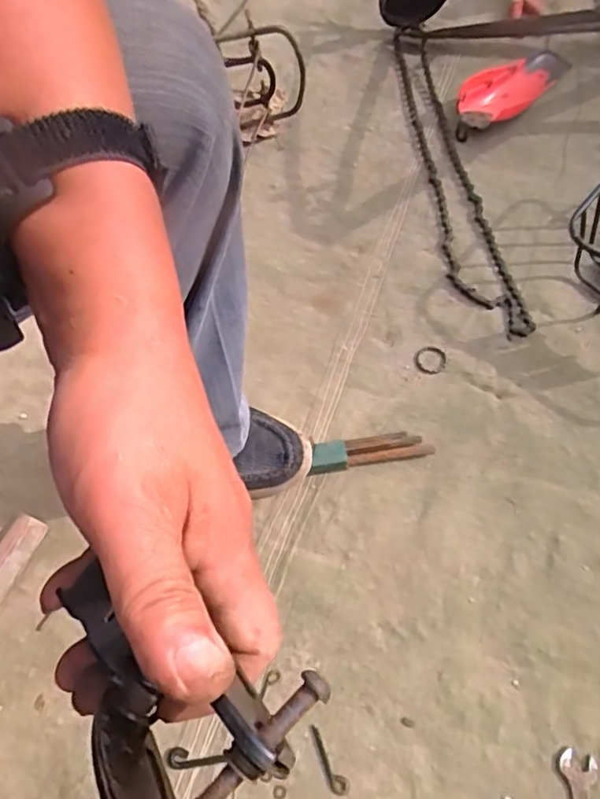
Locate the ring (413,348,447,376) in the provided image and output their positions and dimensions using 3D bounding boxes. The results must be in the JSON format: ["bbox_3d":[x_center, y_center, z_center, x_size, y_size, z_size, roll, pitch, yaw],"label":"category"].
[{"bbox_3d":[0.157,-0.047,0.730,0.038,0.006,0.035,-1,66,2],"label":"ring"}]

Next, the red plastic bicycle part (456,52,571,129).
[{"bbox_3d":[0.304,-0.440,0.855,0.170,0.061,0.058,-27,69,-11],"label":"red plastic bicycle part"}]

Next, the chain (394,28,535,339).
[{"bbox_3d":[0.196,-0.308,0.828,0.073,0.022,0.533,-16,71,5],"label":"chain"}]

